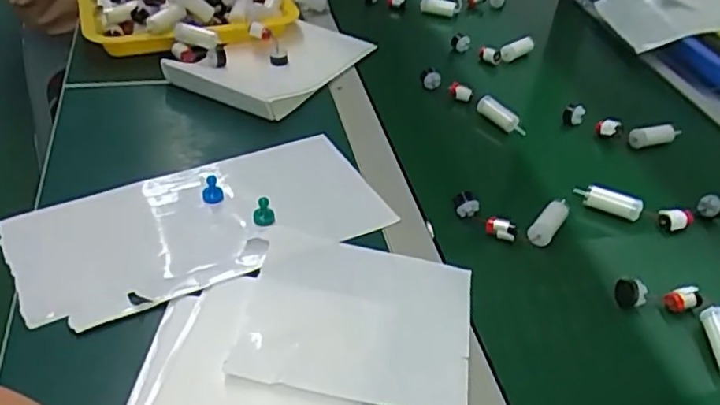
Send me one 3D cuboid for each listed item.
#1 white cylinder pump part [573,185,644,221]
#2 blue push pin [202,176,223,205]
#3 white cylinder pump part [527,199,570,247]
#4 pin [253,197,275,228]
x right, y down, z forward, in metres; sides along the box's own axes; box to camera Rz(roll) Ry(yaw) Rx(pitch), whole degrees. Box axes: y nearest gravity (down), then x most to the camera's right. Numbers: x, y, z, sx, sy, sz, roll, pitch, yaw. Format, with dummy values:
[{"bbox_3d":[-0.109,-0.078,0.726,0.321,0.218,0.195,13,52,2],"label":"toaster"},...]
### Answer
[{"bbox_3d":[0.239,-0.001,0.602,0.063,0.023,0.019,18,41,17],"label":"white cylinder pump part"},{"bbox_3d":[-0.133,-0.011,0.563,0.018,0.019,0.017,-2,40,-11],"label":"blue push pin"},{"bbox_3d":[0.176,0.018,0.575,0.018,0.015,0.063,29,45,27],"label":"white cylinder pump part"},{"bbox_3d":[-0.083,0.008,0.542,0.019,0.020,0.016,-1,39,-6],"label":"pin"}]

